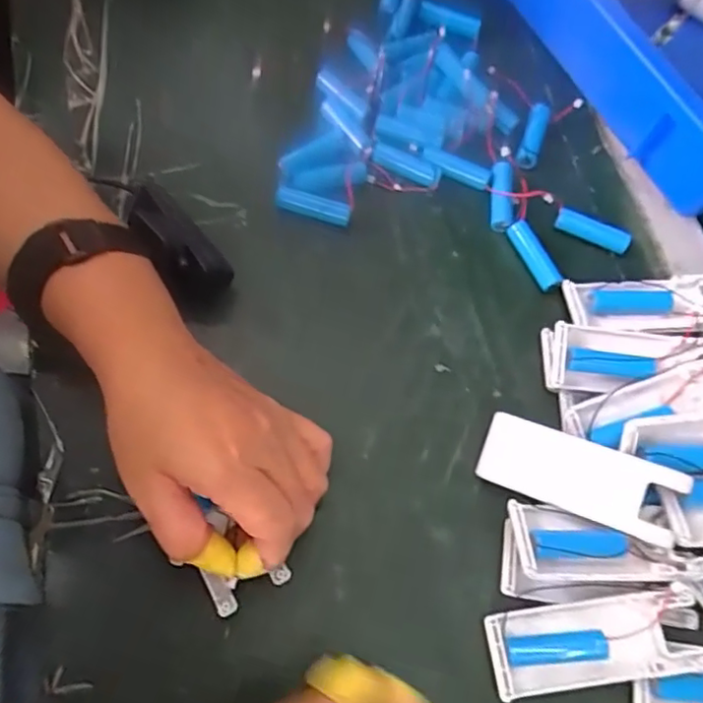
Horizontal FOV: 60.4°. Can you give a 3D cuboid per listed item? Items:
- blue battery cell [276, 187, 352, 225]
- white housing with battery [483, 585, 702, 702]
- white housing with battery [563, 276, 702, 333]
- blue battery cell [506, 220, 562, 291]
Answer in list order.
[{"bbox_3d":[-0.025,-0.094,0.397,0.049,0.010,0.015,15,68,1],"label":"blue battery cell"},{"bbox_3d":[0.122,0.149,0.307,0.102,0.019,0.041,-6,69,-7],"label":"white housing with battery"},{"bbox_3d":[0.198,-0.030,0.389,0.117,0.017,0.038,-1,68,-6],"label":"white housing with battery"},{"bbox_3d":[0.121,-0.064,0.400,0.014,0.016,0.048,-28,83,-13],"label":"blue battery cell"}]

